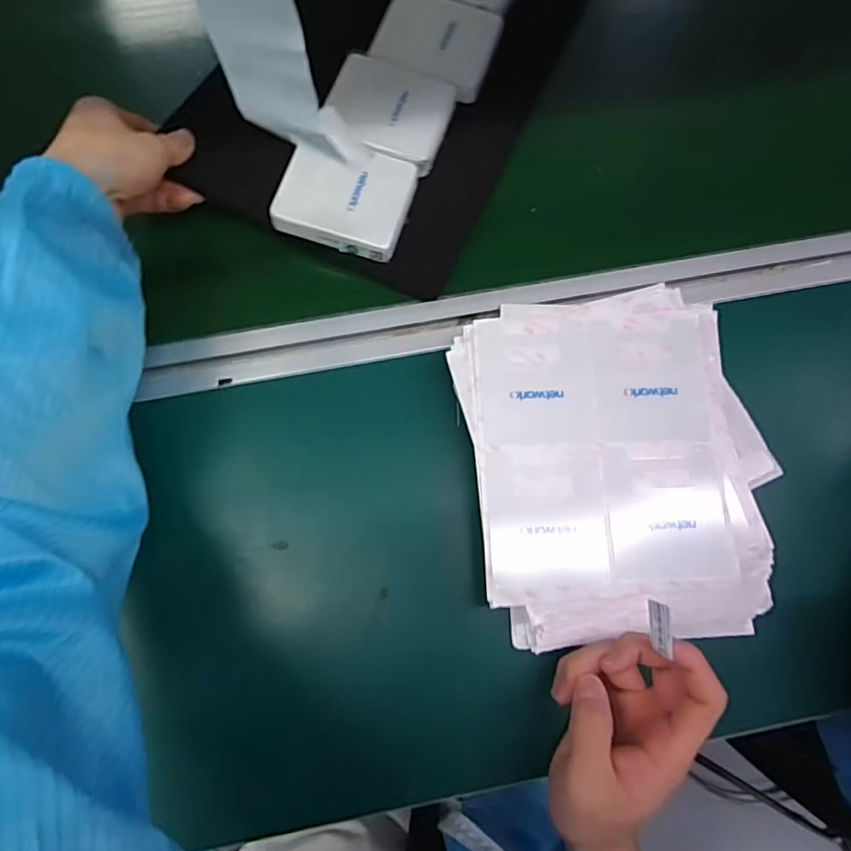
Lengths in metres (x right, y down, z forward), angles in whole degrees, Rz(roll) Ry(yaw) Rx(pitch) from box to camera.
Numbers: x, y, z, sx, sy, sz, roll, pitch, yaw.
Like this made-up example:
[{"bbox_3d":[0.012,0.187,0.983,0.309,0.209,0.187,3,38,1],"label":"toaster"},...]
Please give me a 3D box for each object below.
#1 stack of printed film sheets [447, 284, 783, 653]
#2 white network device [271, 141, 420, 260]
[{"bbox_3d":[0.130,0.024,0.385,0.200,0.033,0.232,-3,74,-1],"label":"stack of printed film sheets"},{"bbox_3d":[-0.061,-0.178,0.432,0.096,0.022,0.081,14,74,3],"label":"white network device"}]

